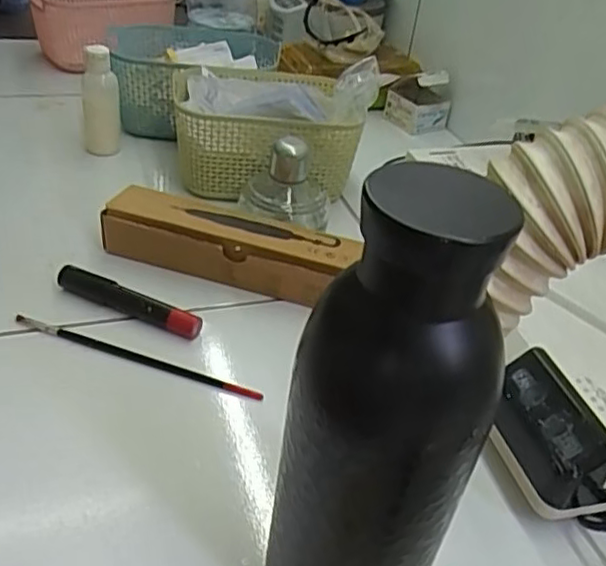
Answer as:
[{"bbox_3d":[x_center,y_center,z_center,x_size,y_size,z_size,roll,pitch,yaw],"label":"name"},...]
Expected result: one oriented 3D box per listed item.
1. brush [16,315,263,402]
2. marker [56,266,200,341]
[{"bbox_3d":[-0.106,0.046,0.409,0.169,0.010,0.011,15,38,11],"label":"brush"},{"bbox_3d":[-0.119,0.013,0.440,0.107,0.021,0.015,19,39,16],"label":"marker"}]

